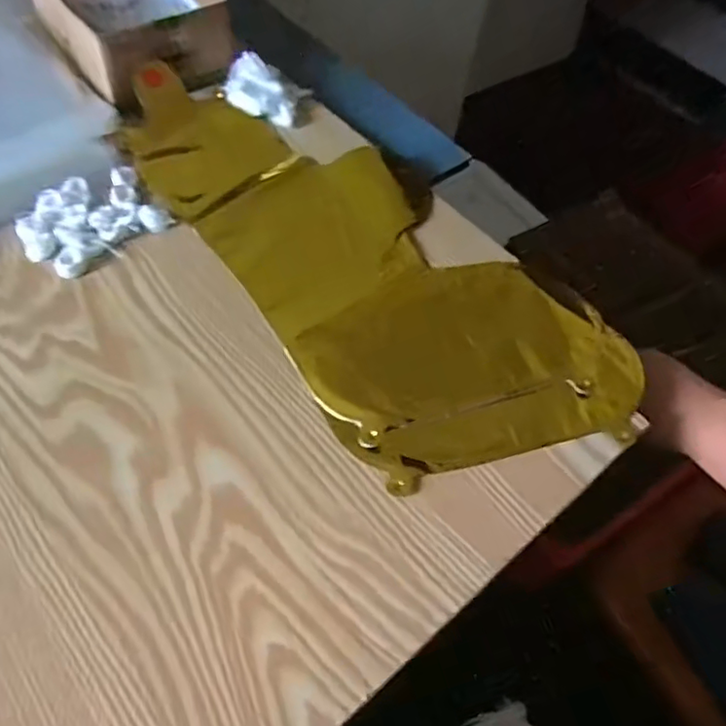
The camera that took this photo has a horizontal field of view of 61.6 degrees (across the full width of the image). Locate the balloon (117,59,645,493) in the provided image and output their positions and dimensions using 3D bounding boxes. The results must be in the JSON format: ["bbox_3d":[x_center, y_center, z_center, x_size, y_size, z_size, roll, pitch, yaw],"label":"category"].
[{"bbox_3d":[-0.027,-0.096,0.478,0.202,0.013,0.481,-38,68,-23],"label":"balloon"}]

